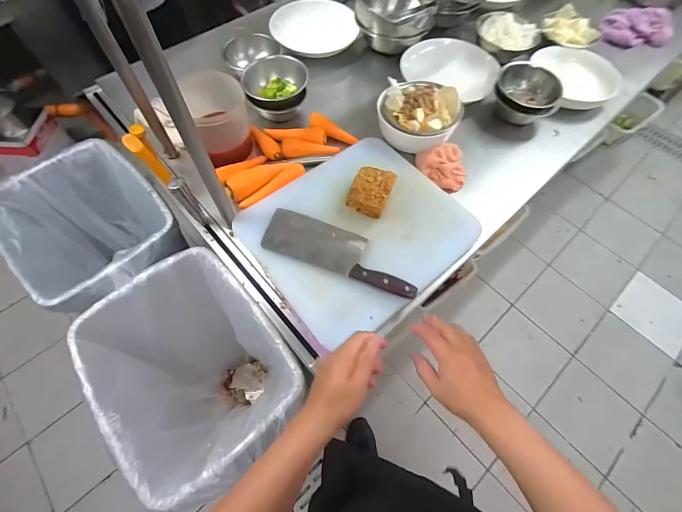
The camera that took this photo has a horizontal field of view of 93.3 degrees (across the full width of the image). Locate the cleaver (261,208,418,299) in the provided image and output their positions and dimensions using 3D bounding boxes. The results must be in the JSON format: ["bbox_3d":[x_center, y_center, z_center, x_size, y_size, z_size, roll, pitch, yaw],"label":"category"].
[{"bbox_3d":[-0.001,-0.011,0.593,0.294,0.016,0.088,19,66,9],"label":"cleaver"}]

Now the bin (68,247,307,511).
[{"bbox_3d":[-0.343,0.330,0.920,0.354,0.522,0.469,-39,70,-17],"label":"bin"}]

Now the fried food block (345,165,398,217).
[{"bbox_3d":[0.061,-0.130,0.638,0.076,0.042,0.088,23,64,11],"label":"fried food block"}]

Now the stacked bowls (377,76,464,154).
[{"bbox_3d":[0.175,-0.326,0.741,0.161,0.078,0.181,-26,66,-14],"label":"stacked bowls"}]

